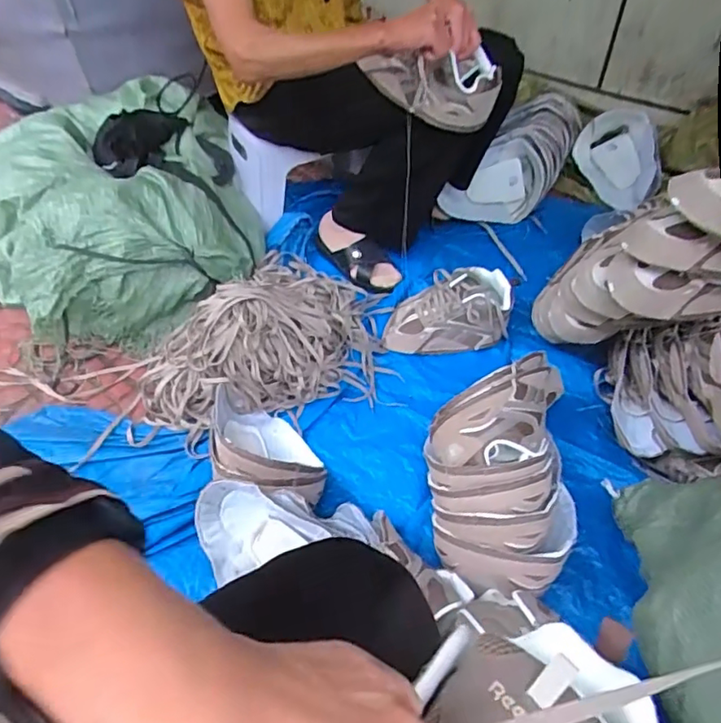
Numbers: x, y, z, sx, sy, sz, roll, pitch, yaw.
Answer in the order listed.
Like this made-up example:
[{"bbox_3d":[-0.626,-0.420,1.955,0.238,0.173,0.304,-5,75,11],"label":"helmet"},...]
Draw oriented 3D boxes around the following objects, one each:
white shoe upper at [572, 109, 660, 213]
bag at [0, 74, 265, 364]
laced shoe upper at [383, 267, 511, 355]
[{"bbox_3d":[0.588,-0.455,1.250,0.062,0.172,0.223,0,54,-51],"label":"white shoe upper"},{"bbox_3d":[-0.465,-0.300,1.112,0.490,0.270,0.484,-21,50,-16],"label":"bag"},{"bbox_3d":[0.157,-0.095,1.019,0.227,0.084,0.129,-2,47,0],"label":"laced shoe upper"}]

